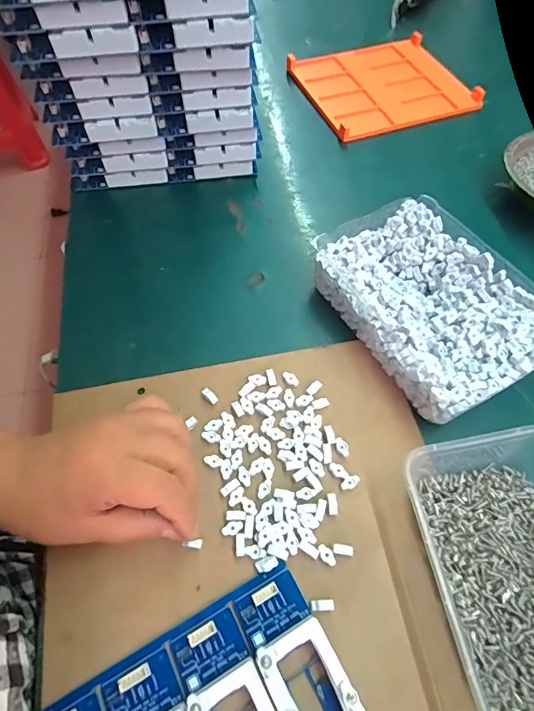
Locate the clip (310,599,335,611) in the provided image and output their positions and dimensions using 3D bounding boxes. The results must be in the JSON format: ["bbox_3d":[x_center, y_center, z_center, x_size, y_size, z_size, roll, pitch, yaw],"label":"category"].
[{"bbox_3d":[0.033,0.150,0.250,0.014,0.004,0.006,-2,61,-2],"label":"clip"}]

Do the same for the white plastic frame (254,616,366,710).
[{"bbox_3d":[0.025,0.182,0.223,0.039,0.019,0.063,-26,64,-15],"label":"white plastic frame"}]

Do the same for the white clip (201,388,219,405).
[{"bbox_3d":[-0.043,0.031,0.314,0.014,0.005,0.007,37,66,18],"label":"white clip"}]

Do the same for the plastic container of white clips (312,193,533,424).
[{"bbox_3d":[0.130,-0.043,0.338,0.123,0.045,0.172,-26,64,-15],"label":"plastic container of white clips"}]

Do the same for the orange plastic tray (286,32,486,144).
[{"bbox_3d":[0.147,-0.350,0.537,0.199,0.014,0.174,-20,63,-12],"label":"orange plastic tray"}]

